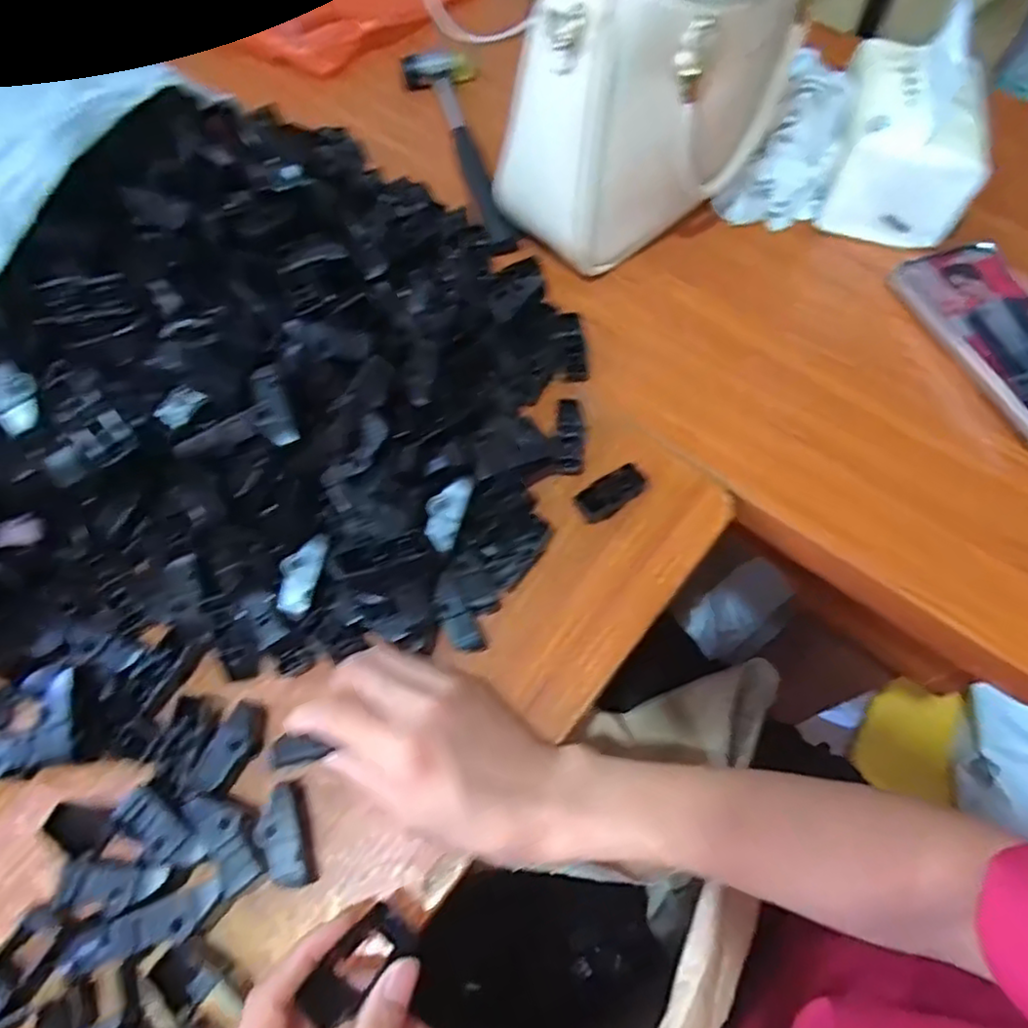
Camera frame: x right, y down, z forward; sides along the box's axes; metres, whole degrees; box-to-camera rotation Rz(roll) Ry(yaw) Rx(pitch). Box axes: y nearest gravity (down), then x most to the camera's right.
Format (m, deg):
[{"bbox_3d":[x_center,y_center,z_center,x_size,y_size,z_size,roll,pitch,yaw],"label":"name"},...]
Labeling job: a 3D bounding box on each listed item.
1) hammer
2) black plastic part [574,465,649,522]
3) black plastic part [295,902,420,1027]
[{"bbox_3d":[-0.041,-0.298,0.528,0.058,0.025,0.227,-12,65,-6],"label":"hammer"},{"bbox_3d":[0.058,-0.013,0.390,0.047,0.019,0.017,-35,70,-15],"label":"black plastic part"},{"bbox_3d":[-0.064,0.185,0.273,0.023,0.013,0.048,46,41,19],"label":"black plastic part"}]

